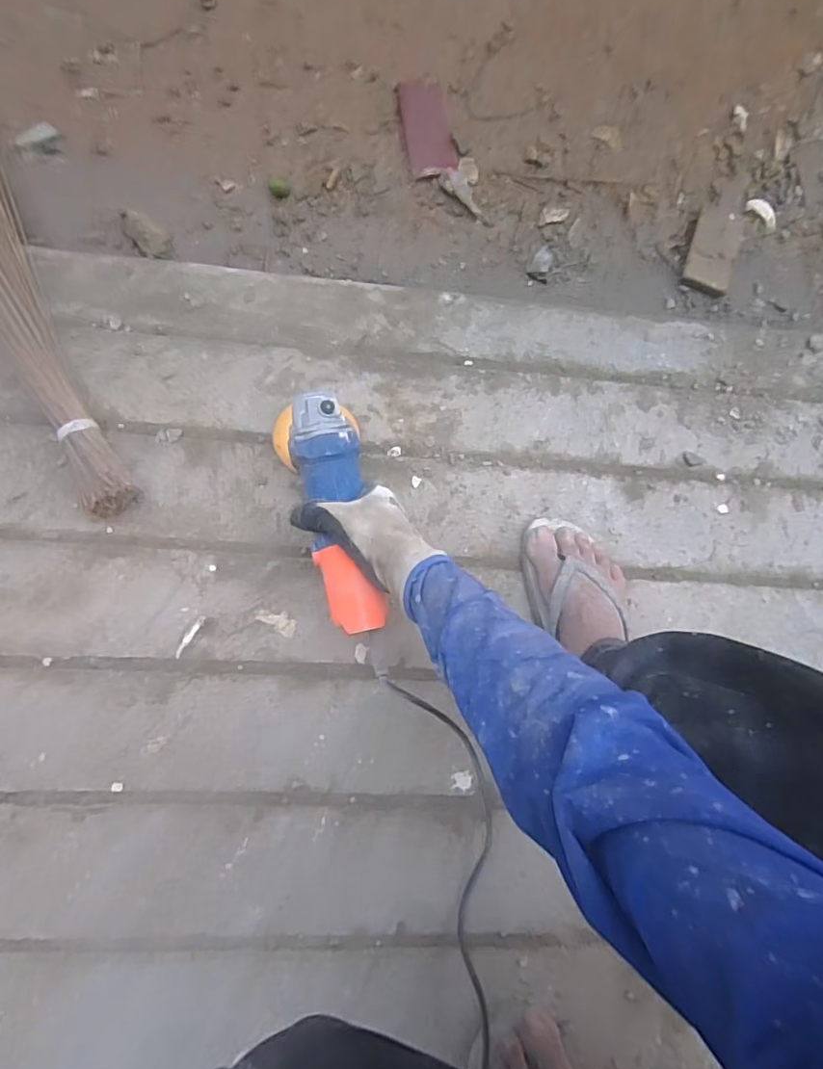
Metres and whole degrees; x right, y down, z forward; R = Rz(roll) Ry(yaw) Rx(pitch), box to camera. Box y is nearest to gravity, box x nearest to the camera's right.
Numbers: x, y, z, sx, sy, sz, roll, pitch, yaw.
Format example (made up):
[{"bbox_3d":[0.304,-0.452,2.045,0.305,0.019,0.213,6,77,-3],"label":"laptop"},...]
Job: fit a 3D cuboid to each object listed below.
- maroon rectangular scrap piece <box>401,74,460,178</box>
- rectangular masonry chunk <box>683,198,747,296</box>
[{"bbox_3d":[0.023,-0.532,0.735,0.061,0.014,0.114,-13,93,-6],"label":"maroon rectangular scrap piece"},{"bbox_3d":[0.419,-0.402,0.771,0.063,0.025,0.140,17,90,-7],"label":"rectangular masonry chunk"}]

